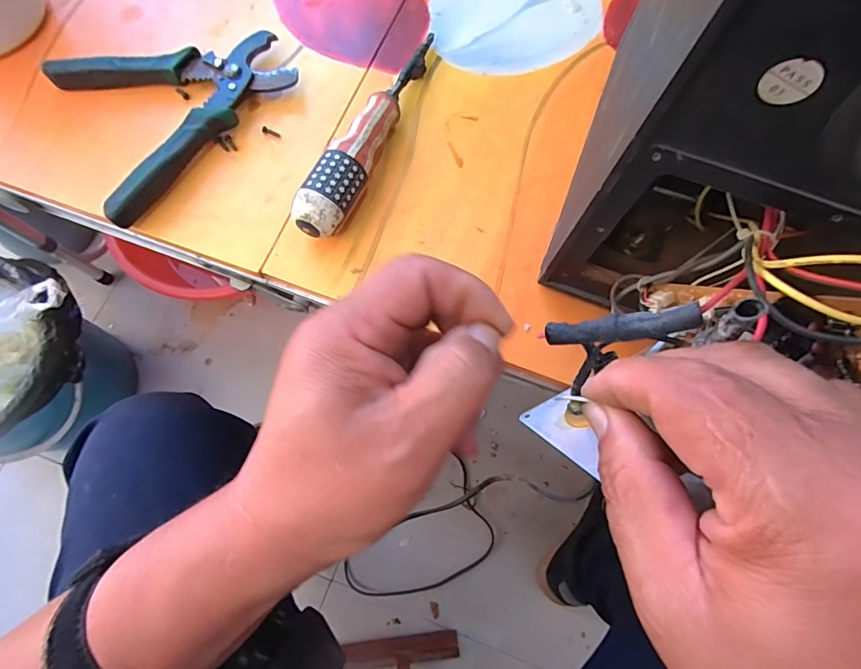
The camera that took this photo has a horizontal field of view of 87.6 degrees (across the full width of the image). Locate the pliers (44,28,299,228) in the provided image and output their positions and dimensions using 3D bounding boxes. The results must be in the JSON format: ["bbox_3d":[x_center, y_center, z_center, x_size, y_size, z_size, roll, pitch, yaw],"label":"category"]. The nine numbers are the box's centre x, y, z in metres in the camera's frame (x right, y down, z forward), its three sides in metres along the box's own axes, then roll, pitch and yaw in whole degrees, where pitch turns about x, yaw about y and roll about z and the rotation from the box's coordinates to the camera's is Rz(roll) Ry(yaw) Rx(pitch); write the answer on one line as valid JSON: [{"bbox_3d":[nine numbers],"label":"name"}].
[{"bbox_3d":[-0.195,-0.172,0.318,0.129,0.021,0.165,38,77,9],"label":"pliers"}]

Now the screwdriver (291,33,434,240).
[{"bbox_3d":[-0.038,-0.141,0.303,0.027,0.038,0.179,21,75,5],"label":"screwdriver"}]

